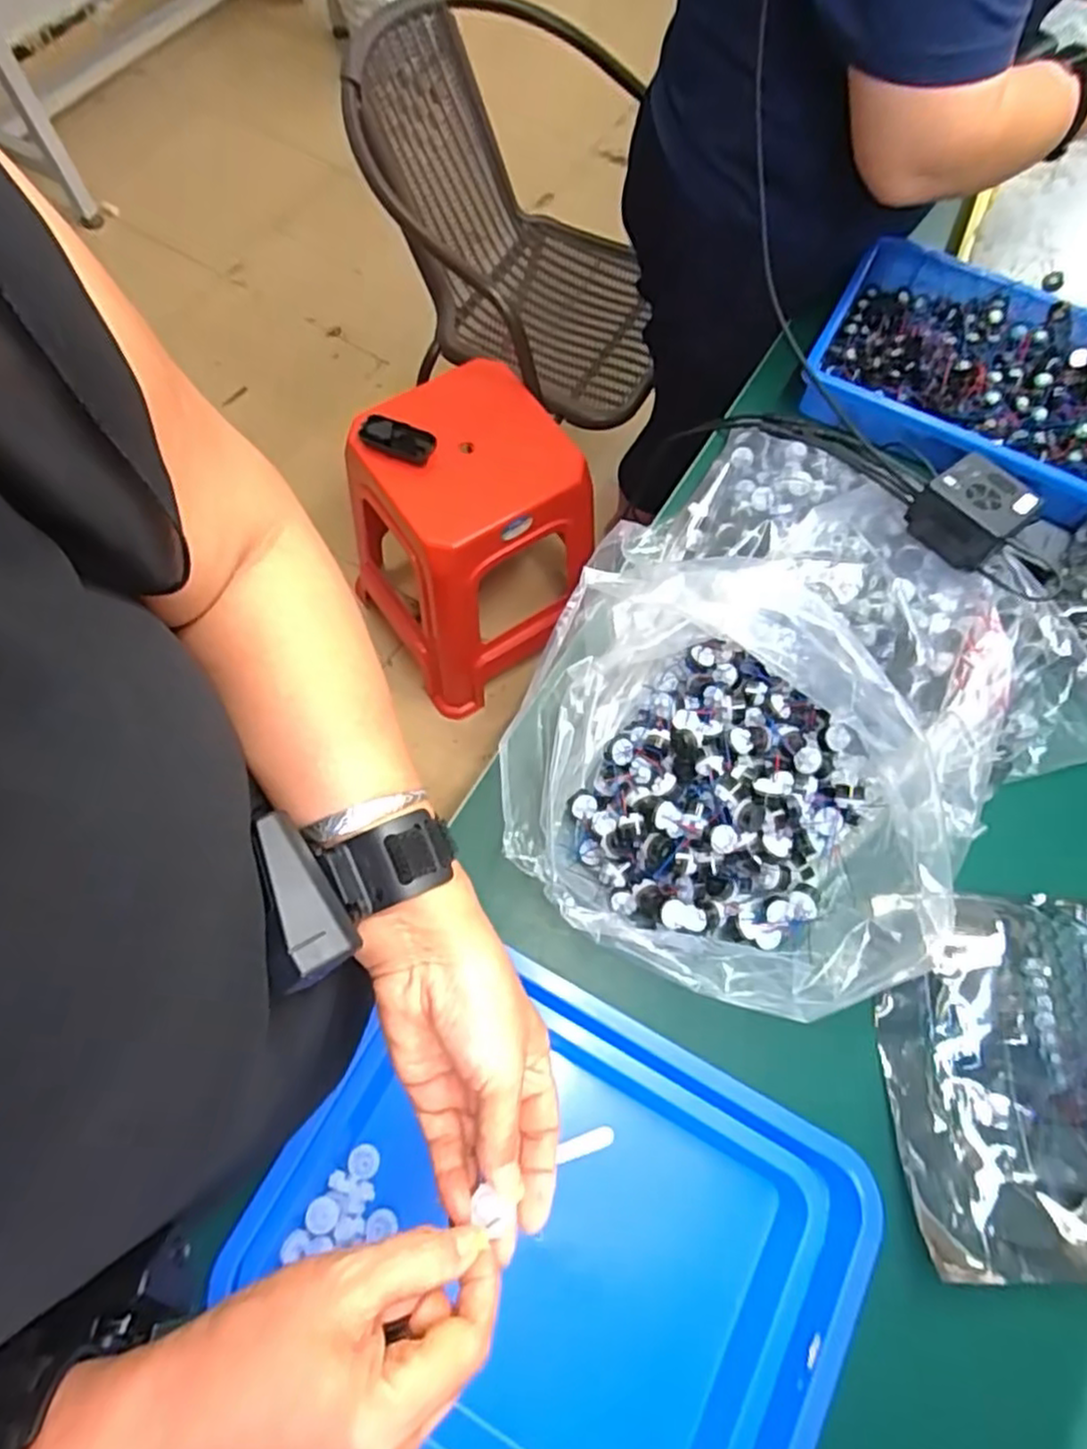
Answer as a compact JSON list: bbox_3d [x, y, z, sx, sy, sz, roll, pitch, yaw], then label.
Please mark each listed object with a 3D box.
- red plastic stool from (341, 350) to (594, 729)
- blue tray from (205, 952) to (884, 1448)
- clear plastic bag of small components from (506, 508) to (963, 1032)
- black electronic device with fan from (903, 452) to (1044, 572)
[{"bbox_3d":[-0.124,-0.310,1.262,0.336,0.459,0.347,-31,74,-13],"label":"red plastic stool"},{"bbox_3d":[0.015,0.355,0.478,0.380,0.070,0.299,28,71,8],"label":"blue tray"},{"bbox_3d":[0.155,0.043,0.520,0.366,0.140,0.307,0,70,-2],"label":"clear plastic bag of small components"},{"bbox_3d":[0.367,-0.184,0.608,0.078,0.044,0.078,-42,76,-15],"label":"black electronic device with fan"}]

